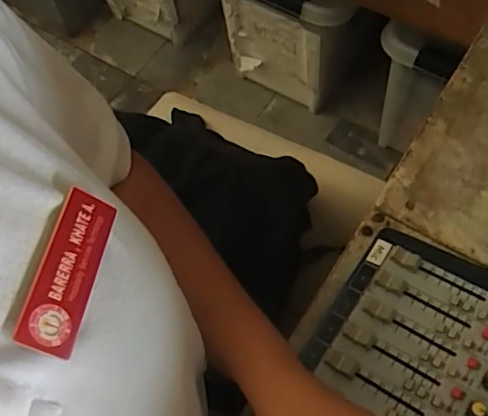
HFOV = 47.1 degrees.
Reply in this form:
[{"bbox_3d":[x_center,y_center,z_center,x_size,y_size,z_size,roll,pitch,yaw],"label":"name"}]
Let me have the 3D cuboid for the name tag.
[{"bbox_3d":[-0.067,0.023,0.216,0.022,0.004,0.067,28,49,-25],"label":"name tag"}]

